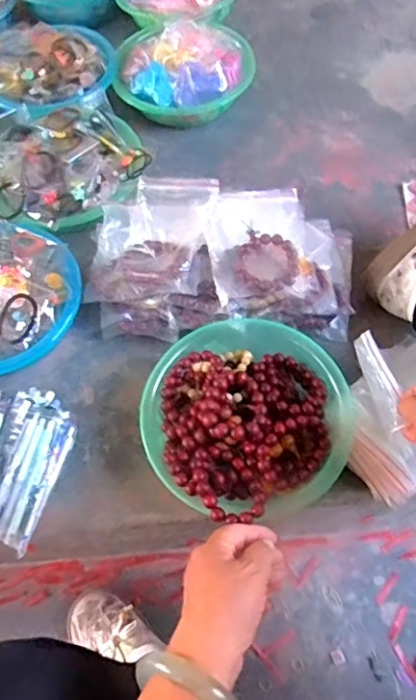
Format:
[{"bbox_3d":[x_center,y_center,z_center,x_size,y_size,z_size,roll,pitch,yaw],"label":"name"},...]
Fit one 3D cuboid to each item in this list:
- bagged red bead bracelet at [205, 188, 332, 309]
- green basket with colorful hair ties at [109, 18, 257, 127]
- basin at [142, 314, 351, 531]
[{"bbox_3d":[0.076,-0.133,0.710,0.144,0.026,0.162,-8,70,-12],"label":"bagged red bead bracelet"},{"bbox_3d":[-0.038,-0.471,0.922,0.233,0.099,0.206,-5,62,1],"label":"green basket with colorful hair ties"},{"bbox_3d":[0.042,0.071,0.636,0.232,0.087,0.243,-1,62,2],"label":"basin"}]

